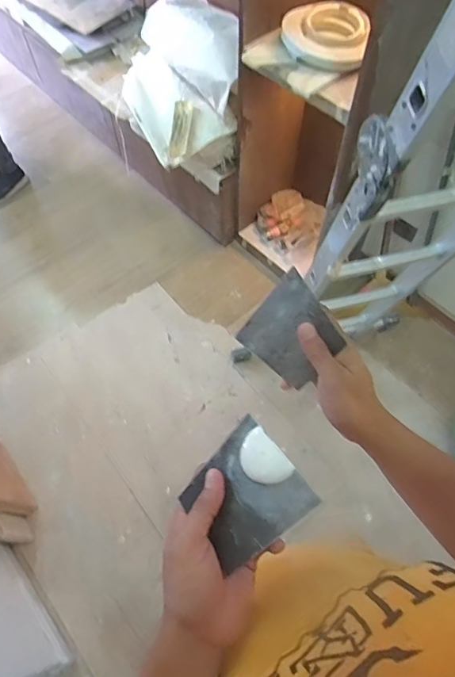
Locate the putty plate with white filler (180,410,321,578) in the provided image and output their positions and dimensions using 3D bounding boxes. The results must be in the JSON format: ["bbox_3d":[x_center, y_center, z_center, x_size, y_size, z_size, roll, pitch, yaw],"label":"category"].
[{"bbox_3d":[0.013,0.129,0.374,0.092,0.008,0.090,-45,56,5],"label":"putty plate with white filler"}]

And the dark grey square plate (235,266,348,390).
[{"bbox_3d":[0.069,-0.006,0.484,0.092,0.100,0.006,48,32,15],"label":"dark grey square plate"}]

